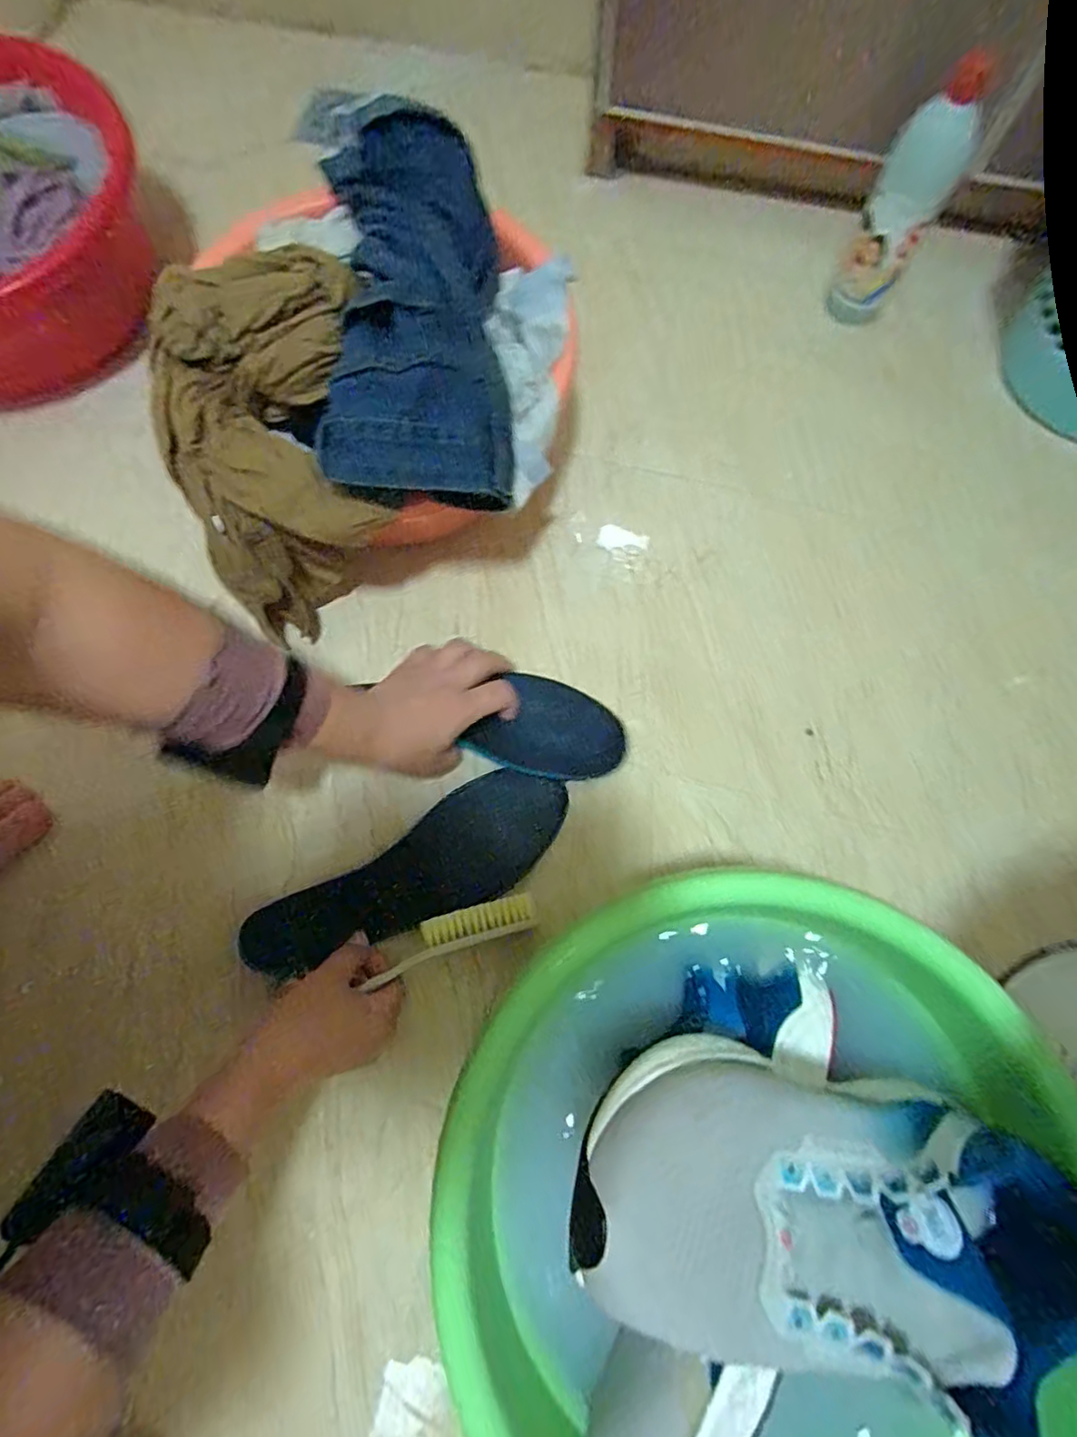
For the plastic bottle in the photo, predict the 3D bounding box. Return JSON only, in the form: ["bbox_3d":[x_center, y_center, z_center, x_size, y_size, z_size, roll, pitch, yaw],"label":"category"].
[{"bbox_3d":[0.328,-0.462,0.546,0.064,0.189,0.055,32,78,8],"label":"plastic bottle"}]

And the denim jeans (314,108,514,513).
[{"bbox_3d":[-0.101,-0.327,0.452,0.156,0.068,0.332,-1,76,0],"label":"denim jeans"}]

